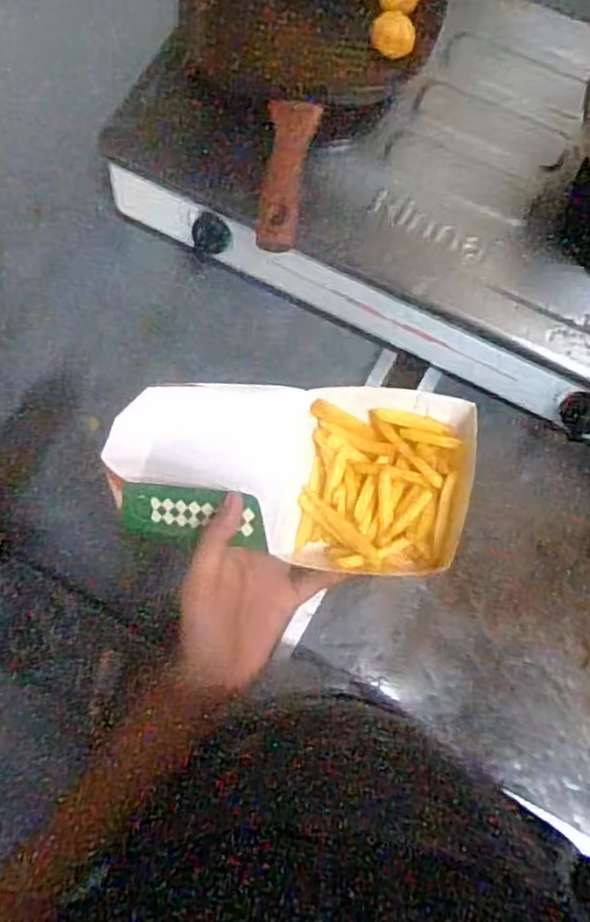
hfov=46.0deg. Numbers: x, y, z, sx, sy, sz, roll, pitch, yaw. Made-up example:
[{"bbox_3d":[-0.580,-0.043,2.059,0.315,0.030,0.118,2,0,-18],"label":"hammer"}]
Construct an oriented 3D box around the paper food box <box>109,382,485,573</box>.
[{"bbox_3d":[-0.005,0.009,0.474,0.238,0.061,0.117,6,73,9],"label":"paper food box"}]

